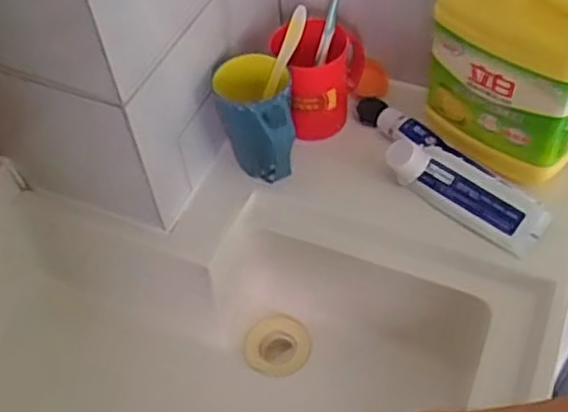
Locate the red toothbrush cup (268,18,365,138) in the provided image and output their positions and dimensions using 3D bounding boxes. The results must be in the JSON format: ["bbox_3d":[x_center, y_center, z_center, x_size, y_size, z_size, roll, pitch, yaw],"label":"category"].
[{"bbox_3d":[0.037,-0.131,0.742,0.091,0.101,0.085,-2,51,3],"label":"red toothbrush cup"}]

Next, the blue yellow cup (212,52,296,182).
[{"bbox_3d":[-0.027,-0.079,0.702,0.072,0.112,0.077,-2,51,3],"label":"blue yellow cup"}]

